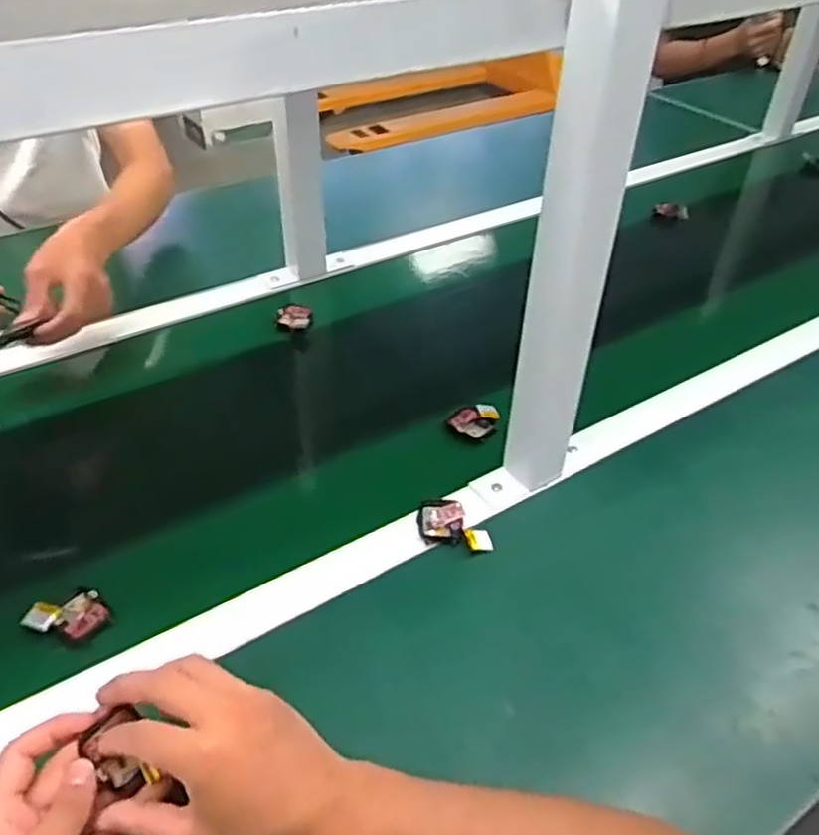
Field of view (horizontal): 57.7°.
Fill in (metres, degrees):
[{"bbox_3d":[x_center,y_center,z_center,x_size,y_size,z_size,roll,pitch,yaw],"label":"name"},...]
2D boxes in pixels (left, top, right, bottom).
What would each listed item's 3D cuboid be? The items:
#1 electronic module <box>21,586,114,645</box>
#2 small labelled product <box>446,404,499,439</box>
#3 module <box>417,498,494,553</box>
[{"bbox_3d":[-0.253,0.150,0.552,0.052,0.017,0.045,-29,49,-31],"label":"electronic module"},{"bbox_3d":[0.067,0.005,0.739,0.050,0.015,0.035,-23,46,-26],"label":"small labelled product"},{"bbox_3d":[0.033,0.095,0.630,0.045,0.012,0.074,-21,45,-24],"label":"module"}]

